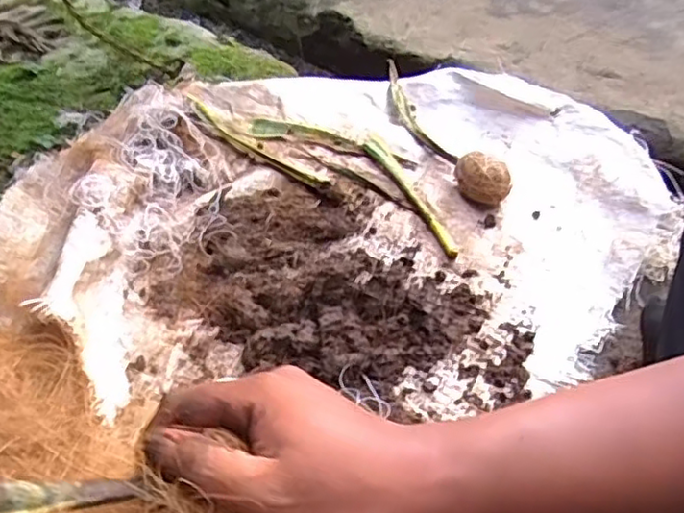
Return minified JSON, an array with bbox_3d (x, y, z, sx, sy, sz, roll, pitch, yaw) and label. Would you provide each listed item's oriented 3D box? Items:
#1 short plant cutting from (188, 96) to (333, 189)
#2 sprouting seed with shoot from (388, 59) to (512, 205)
[{"bbox_3d":[-0.124,-0.153,0.899,0.261,0.024,0.029,33,56,23],"label":"short plant cutting"},{"bbox_3d":[0.125,-0.193,0.912,0.052,0.063,0.334,-18,53,-18],"label":"sprouting seed with shoot"}]

